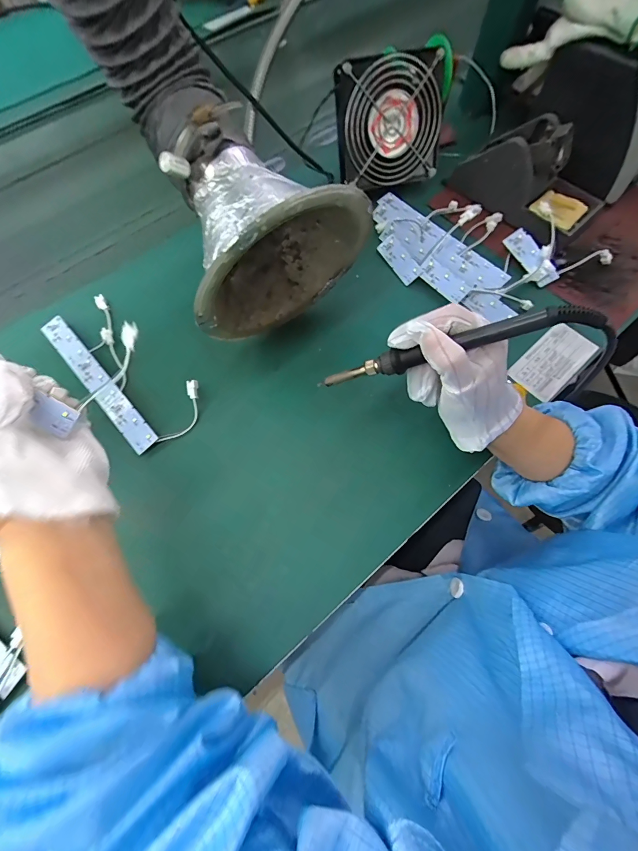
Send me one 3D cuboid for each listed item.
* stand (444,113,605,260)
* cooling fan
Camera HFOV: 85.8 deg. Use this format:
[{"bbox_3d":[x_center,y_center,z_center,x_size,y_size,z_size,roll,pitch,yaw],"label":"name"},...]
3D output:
[{"bbox_3d":[0.267,-0.313,0.432,0.104,0.081,0.171,-37,72,-13],"label":"stand"},{"bbox_3d":[0.088,-0.371,0.425,0.124,0.124,0.033,-10,38,2],"label":"cooling fan"}]

